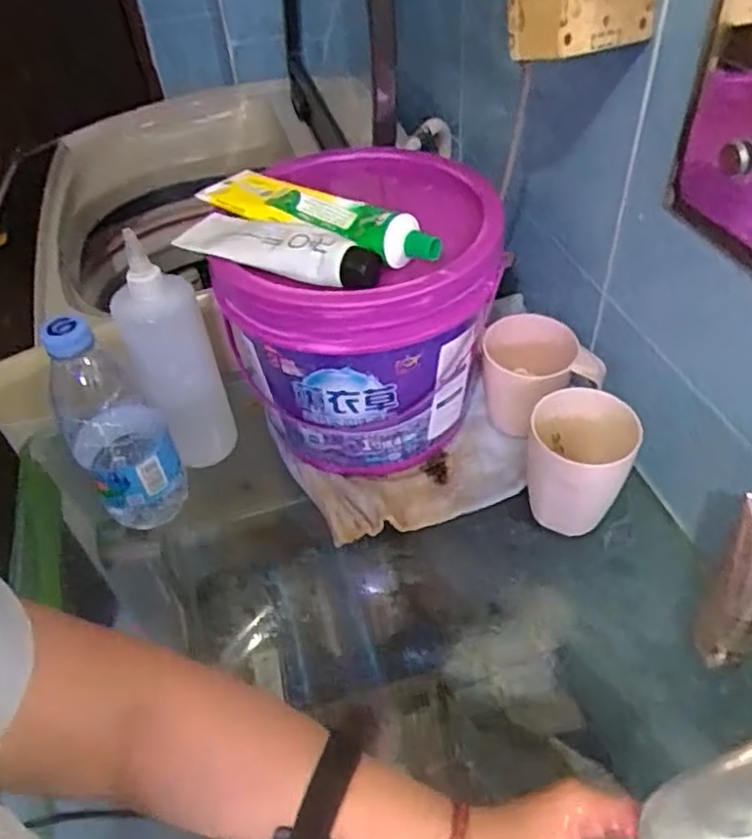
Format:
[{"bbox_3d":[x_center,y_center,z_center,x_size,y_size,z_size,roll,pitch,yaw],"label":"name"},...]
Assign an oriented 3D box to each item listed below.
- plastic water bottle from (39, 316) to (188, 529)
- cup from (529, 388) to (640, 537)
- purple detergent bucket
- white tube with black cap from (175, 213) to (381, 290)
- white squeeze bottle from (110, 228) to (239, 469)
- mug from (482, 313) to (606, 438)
[{"bbox_3d":[-0.201,0.007,0.525,0.071,0.196,0.059,-24,49,-18],"label":"plastic water bottle"},{"bbox_3d":[0.154,0.038,0.528,0.073,0.104,0.079,-2,46,2],"label":"cup"},{"bbox_3d":[-0.001,-0.080,0.584,0.197,0.203,0.212,-2,46,2],"label":"purple detergent bucket"},{"bbox_3d":[-0.078,-0.125,0.484,0.163,0.026,0.047,25,53,26],"label":"white tube with black cap"},{"bbox_3d":[-0.161,-0.037,0.556,0.060,0.198,0.061,-24,49,-18],"label":"white squeeze bottle"},{"bbox_3d":[0.141,-0.033,0.591,0.099,0.079,0.088,2,46,6],"label":"mug"}]

